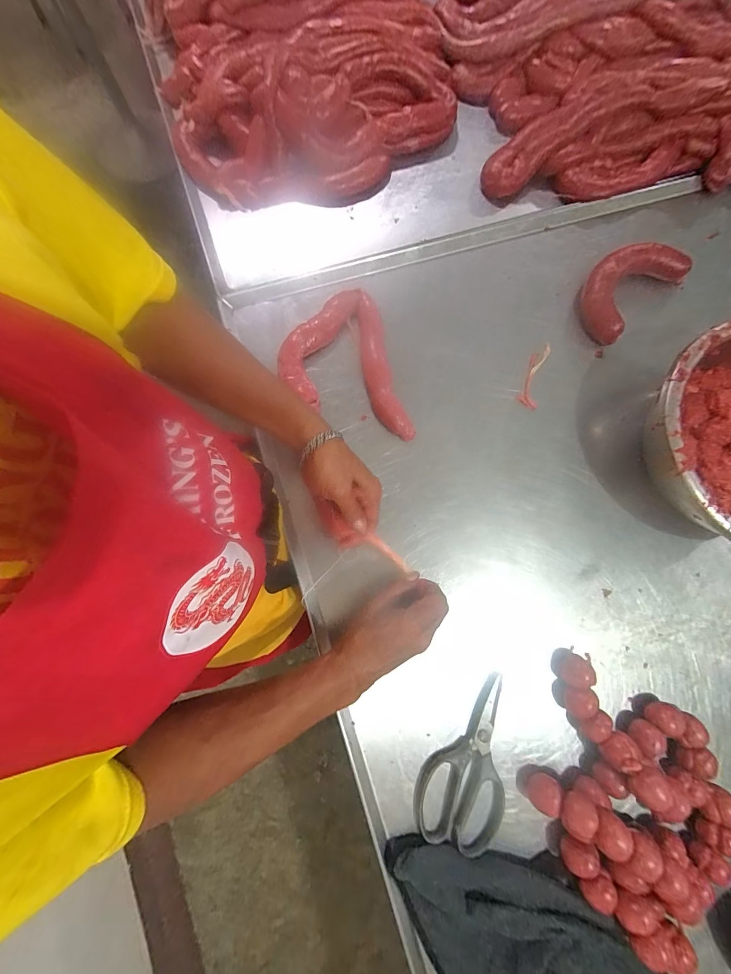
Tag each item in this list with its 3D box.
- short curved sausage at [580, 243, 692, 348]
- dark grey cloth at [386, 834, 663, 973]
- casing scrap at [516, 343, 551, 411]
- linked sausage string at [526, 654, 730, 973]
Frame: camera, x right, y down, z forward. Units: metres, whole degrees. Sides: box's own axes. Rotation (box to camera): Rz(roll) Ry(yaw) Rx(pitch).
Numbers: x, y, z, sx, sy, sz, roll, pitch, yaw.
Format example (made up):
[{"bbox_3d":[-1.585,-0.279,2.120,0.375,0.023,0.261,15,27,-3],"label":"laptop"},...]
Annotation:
[{"bbox_3d":[0.389,-0.301,0.538,0.179,0.031,0.094,-42,83,-7],"label":"short curved sausage"},{"bbox_3d":[0.174,0.485,0.388,0.206,0.031,0.290,-25,81,-5],"label":"dark grey cloth"},{"bbox_3d":[0.245,-0.163,0.525,0.030,0.004,0.102,16,80,2],"label":"casing scrap"},{"bbox_3d":[0.299,0.355,0.401,0.224,0.062,0.238,25,81,4],"label":"linked sausage string"}]

